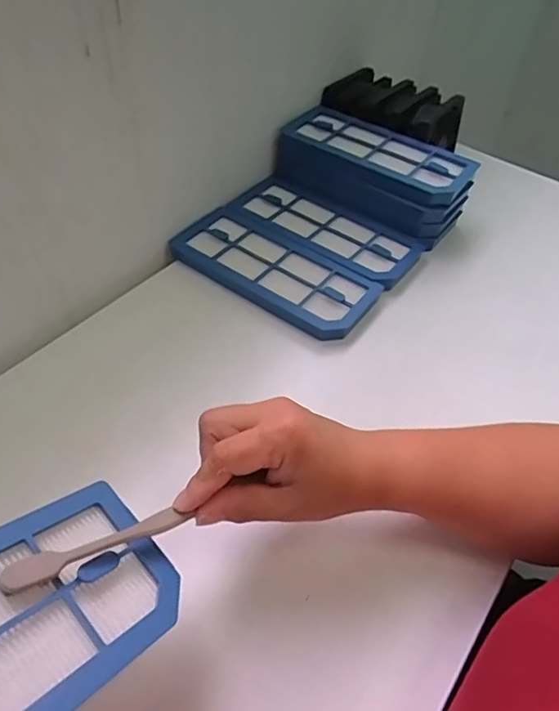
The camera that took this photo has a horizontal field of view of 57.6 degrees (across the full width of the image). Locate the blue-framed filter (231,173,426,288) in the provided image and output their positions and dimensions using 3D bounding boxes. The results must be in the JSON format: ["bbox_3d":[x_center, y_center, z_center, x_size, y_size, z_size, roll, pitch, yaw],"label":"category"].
[{"bbox_3d":[0.048,-0.142,0.564,0.208,0.024,0.091,32,56,21],"label":"blue-framed filter"}]

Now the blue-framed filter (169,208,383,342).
[{"bbox_3d":[-0.005,-0.091,0.514,0.204,0.011,0.089,32,56,21],"label":"blue-framed filter"}]

